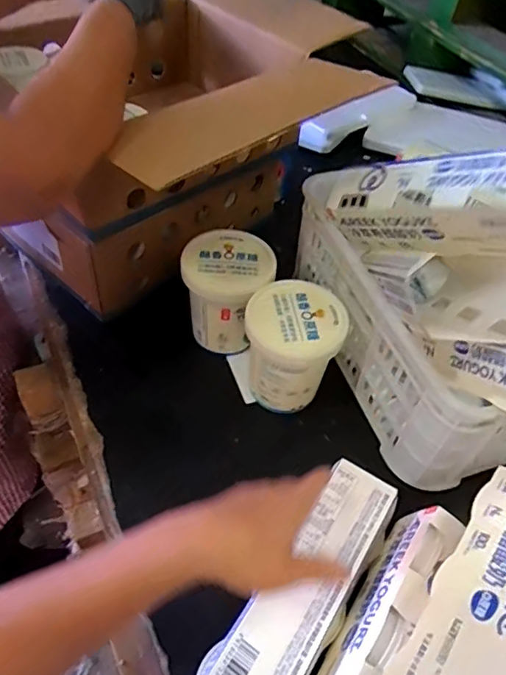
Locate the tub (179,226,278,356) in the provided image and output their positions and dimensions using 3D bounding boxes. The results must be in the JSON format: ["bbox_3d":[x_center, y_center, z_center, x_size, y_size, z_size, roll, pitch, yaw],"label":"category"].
[{"bbox_3d":[-0.035,-0.055,0.698,0.118,0.127,0.120,3,49,-4],"label":"tub"}]

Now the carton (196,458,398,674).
[{"bbox_3d":[0.049,0.248,0.498,0.083,0.057,0.274,30,53,19],"label":"carton"}]

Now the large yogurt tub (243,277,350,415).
[{"bbox_3d":[0.048,0.013,0.651,0.114,0.130,0.111,3,49,-4],"label":"large yogurt tub"}]

